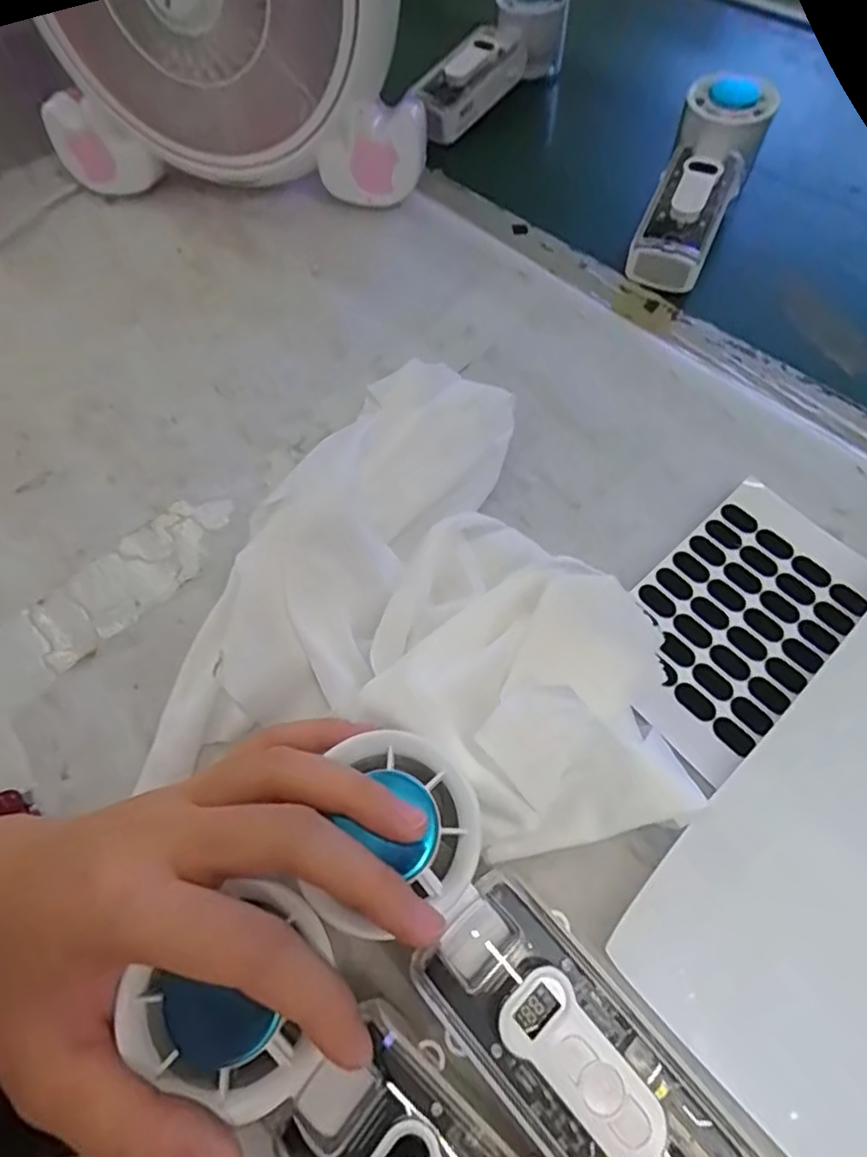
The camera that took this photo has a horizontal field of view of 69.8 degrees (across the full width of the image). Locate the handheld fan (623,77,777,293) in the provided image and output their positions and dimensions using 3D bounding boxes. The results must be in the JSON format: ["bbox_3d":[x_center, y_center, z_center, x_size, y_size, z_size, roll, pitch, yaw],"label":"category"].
[{"bbox_3d":[0.177,-0.263,0.410,0.053,0.050,0.173,22,63,13],"label":"handheld fan"}]

